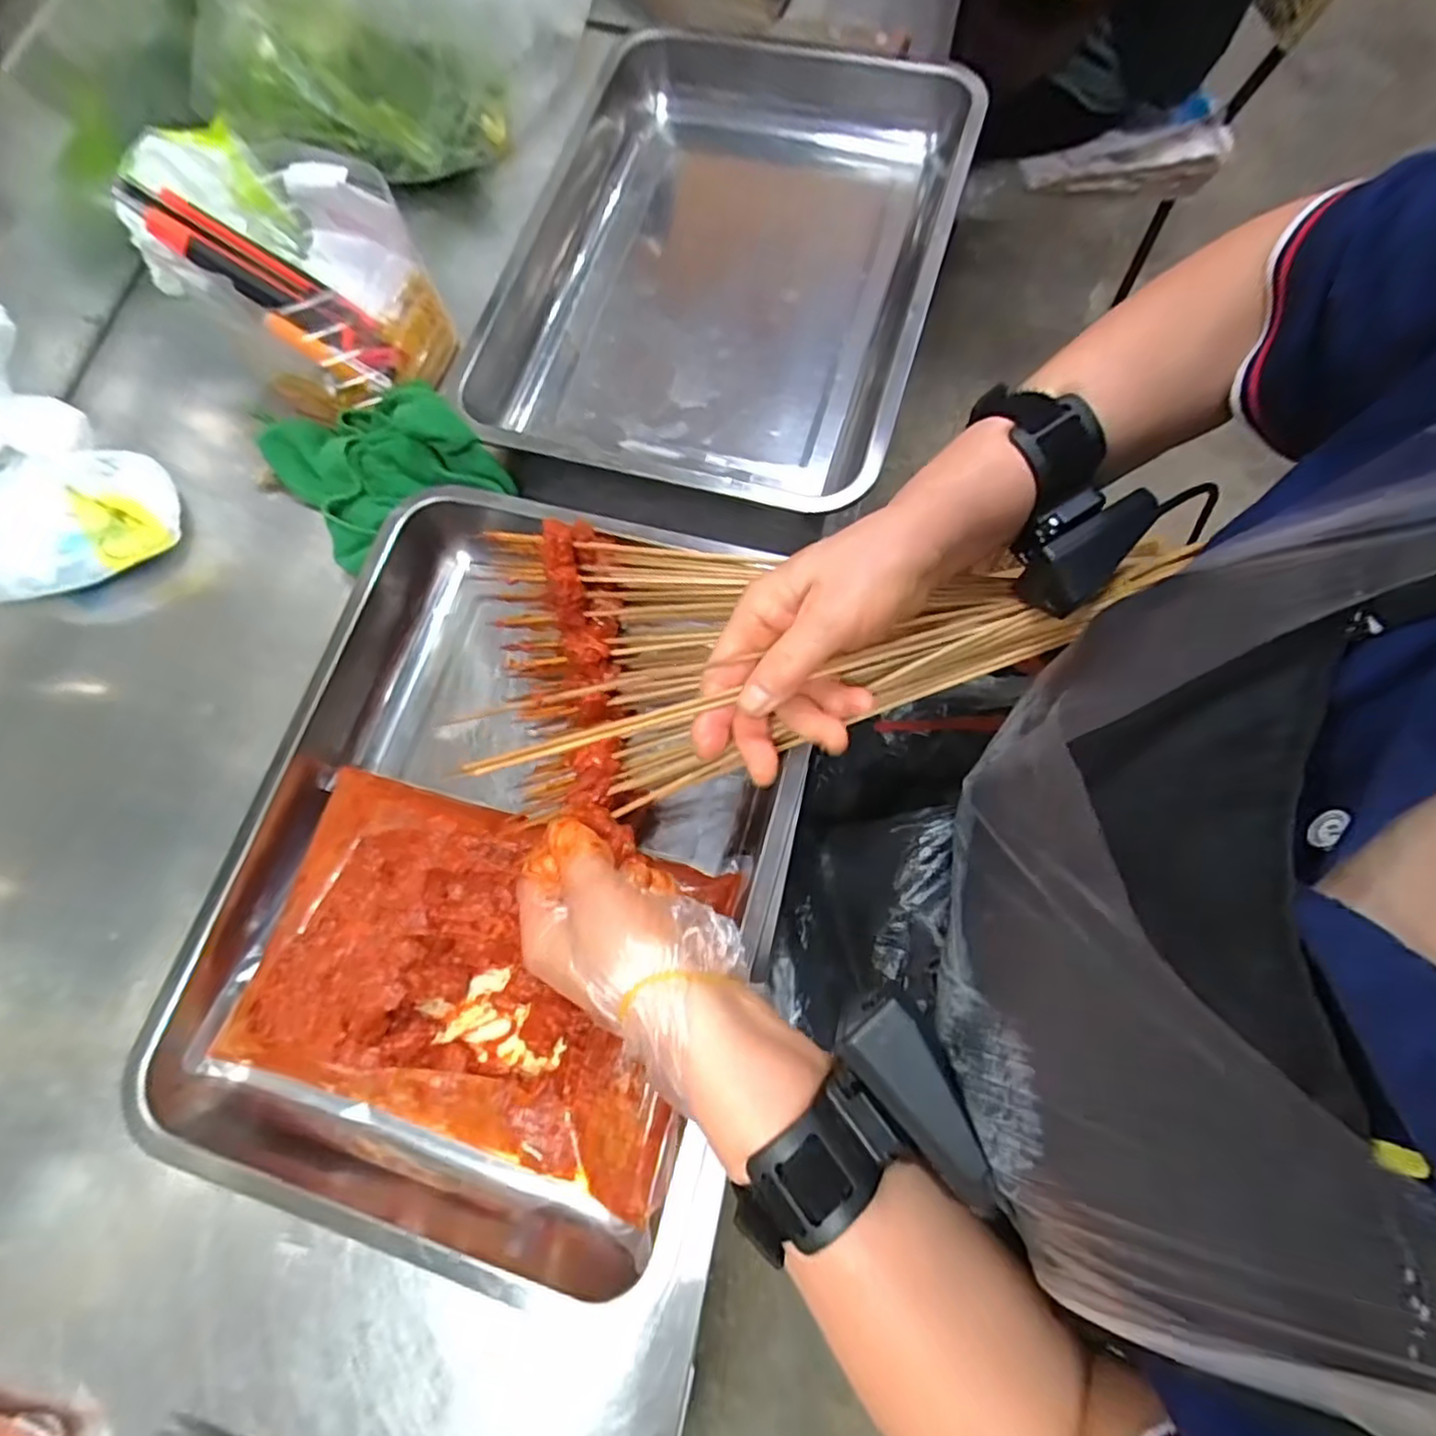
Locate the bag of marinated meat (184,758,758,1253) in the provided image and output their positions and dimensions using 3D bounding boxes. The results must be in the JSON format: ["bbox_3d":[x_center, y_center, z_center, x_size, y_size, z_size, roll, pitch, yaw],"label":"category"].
[{"bbox_3d":[-0.130,0.138,0.378,0.248,0.028,0.168,15,75,6],"label":"bag of marinated meat"}]

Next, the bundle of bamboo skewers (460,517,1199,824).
[{"bbox_3d":[0.040,-0.034,0.352,0.352,0.074,0.164,-2,74,11],"label":"bundle of bamboo skewers"}]

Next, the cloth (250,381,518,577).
[{"bbox_3d":[-0.235,-0.181,0.459,0.120,0.055,0.145,-39,76,-8],"label":"cloth"}]

